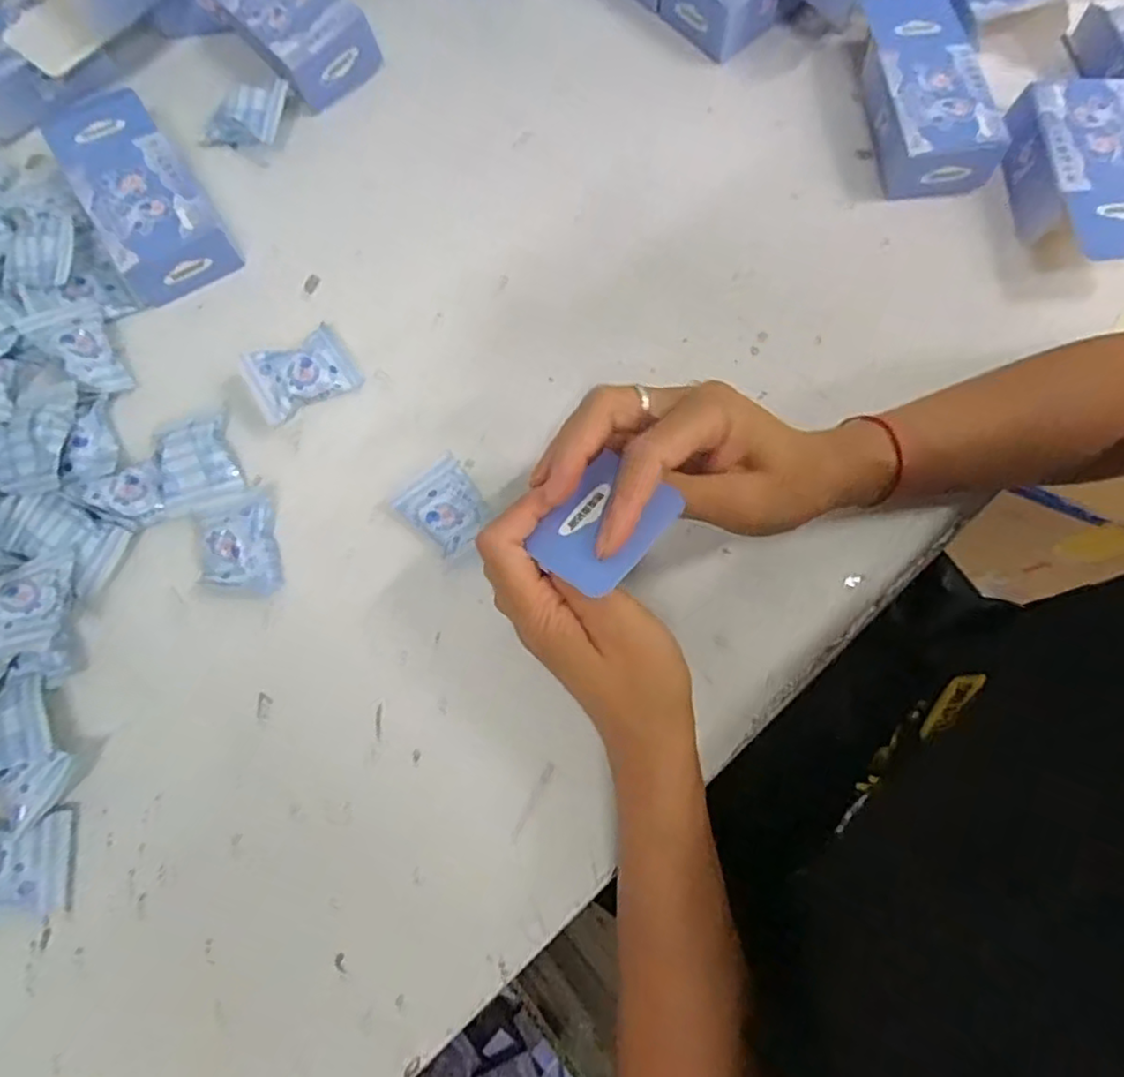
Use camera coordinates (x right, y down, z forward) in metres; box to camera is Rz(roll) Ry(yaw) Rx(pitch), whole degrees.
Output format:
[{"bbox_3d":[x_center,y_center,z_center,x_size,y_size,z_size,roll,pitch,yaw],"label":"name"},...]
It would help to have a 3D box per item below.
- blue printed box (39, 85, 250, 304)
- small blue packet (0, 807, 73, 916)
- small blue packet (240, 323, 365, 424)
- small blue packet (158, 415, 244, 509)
[{"bbox_3d":[-0.254,-0.207,0.403,0.059,0.033,0.130,-33,79,-9],"label":"blue printed box"},{"bbox_3d":[-0.273,0.161,0.324,0.062,0.013,0.045,-7,76,-3],"label":"small blue packet"},{"bbox_3d":[-0.151,-0.096,0.388,0.056,0.019,0.040,-34,79,-9],"label":"small blue packet"},{"bbox_3d":[-0.204,-0.042,0.370,0.042,0.014,0.045,-22,77,-7],"label":"small blue packet"}]

